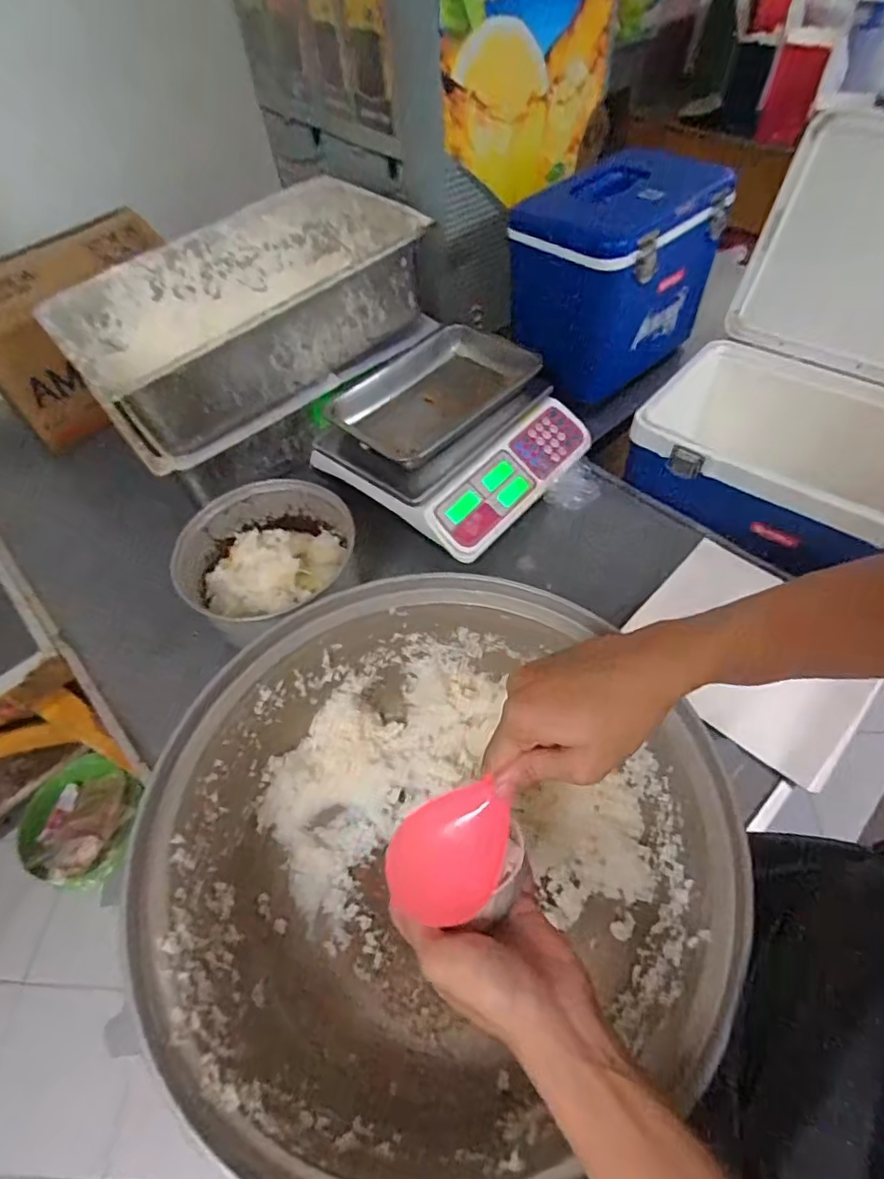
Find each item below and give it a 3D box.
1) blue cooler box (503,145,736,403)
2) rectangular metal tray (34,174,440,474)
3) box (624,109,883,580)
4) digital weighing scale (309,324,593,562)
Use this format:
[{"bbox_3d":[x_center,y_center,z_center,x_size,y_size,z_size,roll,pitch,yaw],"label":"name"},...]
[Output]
[{"bbox_3d":[0.284,-0.525,0.993,0.252,0.289,0.286,36,65,27],"label":"blue cooler box"},{"bbox_3d":[-0.301,-0.446,0.927,0.526,0.157,0.349,-36,58,-19],"label":"rectangular metal tray"},{"bbox_3d":[0.590,-0.319,0.846,0.530,0.448,0.490,-38,59,-20],"label":"box"},{"bbox_3d":[0.022,-0.254,0.912,0.326,0.107,0.341,36,65,27],"label":"digital weighing scale"}]

